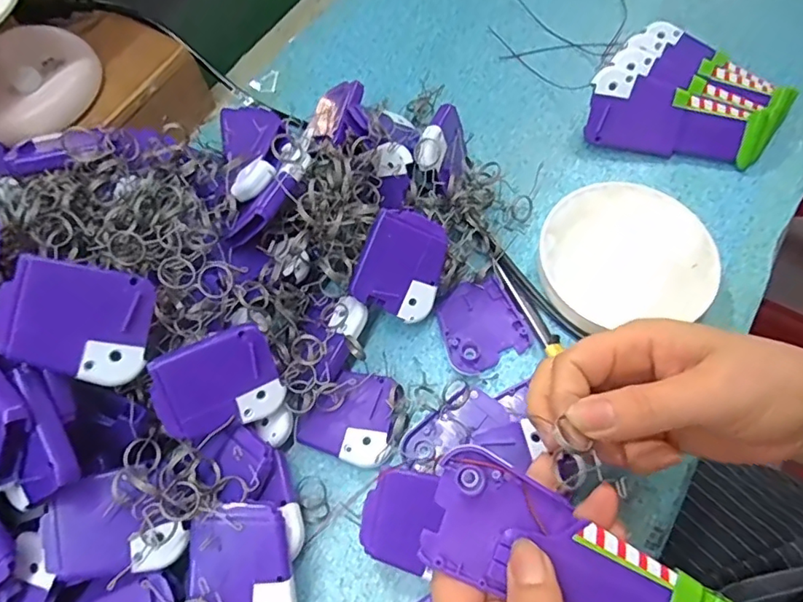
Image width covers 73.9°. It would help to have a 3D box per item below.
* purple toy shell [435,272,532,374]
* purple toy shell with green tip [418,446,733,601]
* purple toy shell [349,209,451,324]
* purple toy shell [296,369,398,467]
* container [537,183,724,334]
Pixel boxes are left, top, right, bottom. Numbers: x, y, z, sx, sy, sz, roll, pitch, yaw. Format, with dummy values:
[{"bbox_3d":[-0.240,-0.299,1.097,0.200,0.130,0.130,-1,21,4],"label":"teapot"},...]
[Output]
[{"bbox_3d":[0.050,0.015,0.345,0.053,0.005,0.056,-21,66,-7],"label":"purple toy shell"},{"bbox_3d":[0.067,0.110,0.221,0.121,0.015,0.048,27,69,14],"label":"purple toy shell with green tip"},{"bbox_3d":[0.002,-0.022,0.323,0.050,0.005,0.061,20,98,-16],"label":"purple toy shell"},{"bbox_3d":[-0.028,0.068,0.317,0.053,0.020,0.051,19,68,10],"label":"purple toy shell"},{"bbox_3d":[0.143,-0.028,0.346,0.107,0.025,0.095,-8,65,-2],"label":"container"}]

